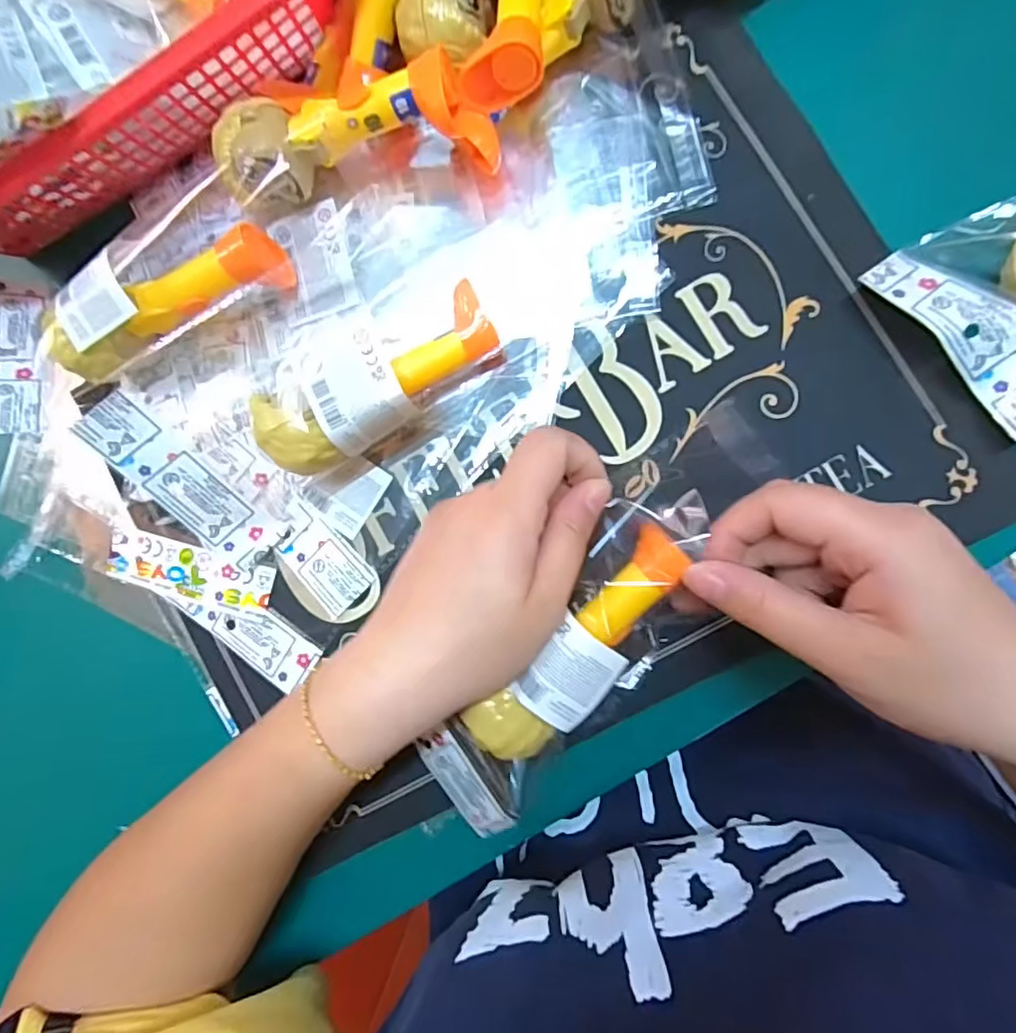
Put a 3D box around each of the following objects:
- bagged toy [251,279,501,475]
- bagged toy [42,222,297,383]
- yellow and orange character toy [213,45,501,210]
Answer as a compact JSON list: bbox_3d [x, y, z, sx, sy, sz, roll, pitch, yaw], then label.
[{"bbox_3d":[-0.060,-0.062,0.270,0.115,0.045,0.046,-28,86,8],"label":"bagged toy"},{"bbox_3d":[-0.165,-0.106,0.282,0.118,0.048,0.034,-23,86,8],"label":"bagged toy"},{"bbox_3d":[-0.073,-0.181,0.271,0.134,0.042,0.048,-7,89,9],"label":"yellow and orange character toy"}]

